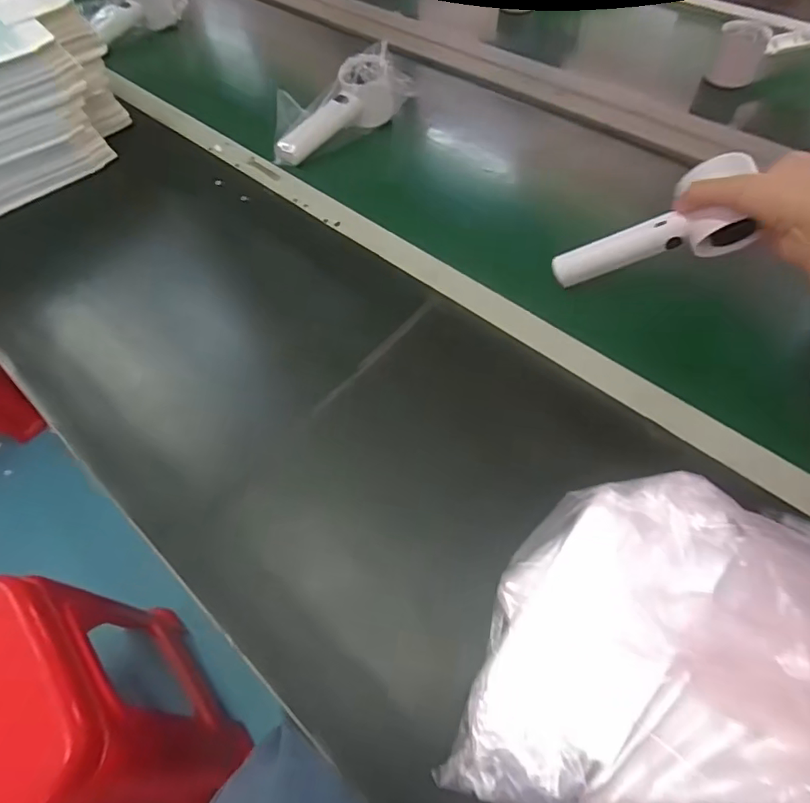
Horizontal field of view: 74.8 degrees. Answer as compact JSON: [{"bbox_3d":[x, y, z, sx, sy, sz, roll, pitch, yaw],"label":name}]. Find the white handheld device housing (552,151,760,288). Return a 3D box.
[{"bbox_3d":[0.201,-0.130,0.430,0.154,0.055,0.061,-20,50,26],"label":"white handheld device housing"}]

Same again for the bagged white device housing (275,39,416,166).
[{"bbox_3d":[-0.076,-0.346,0.618,0.195,0.070,0.075,-35,61,-20],"label":"bagged white device housing"}]

